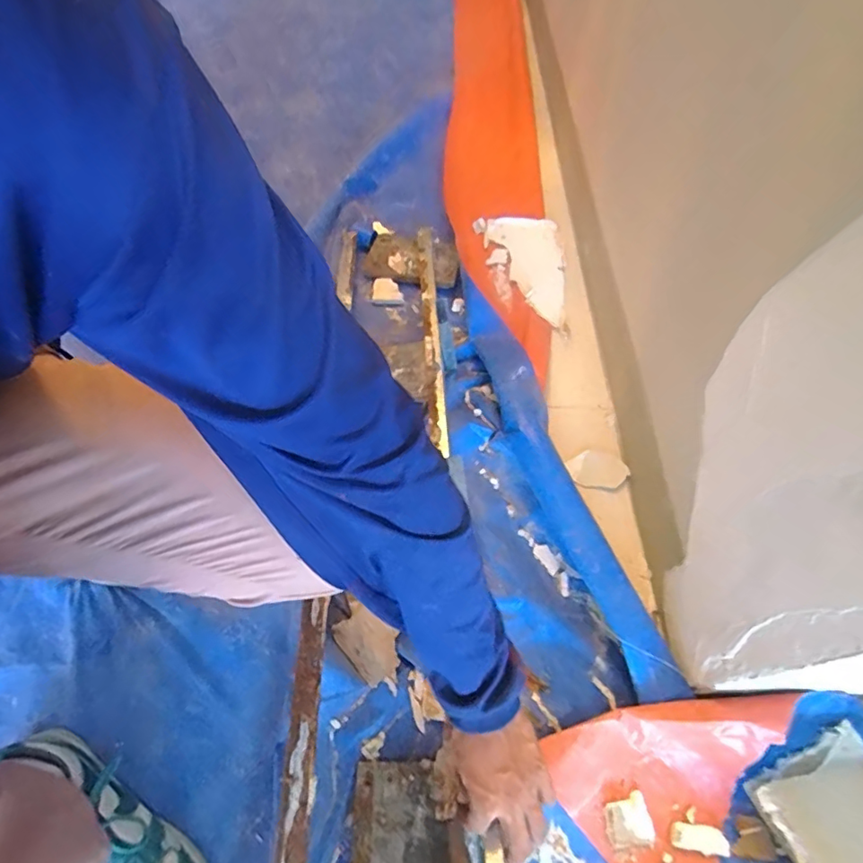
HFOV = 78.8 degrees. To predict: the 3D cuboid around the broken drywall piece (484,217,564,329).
[{"bbox_3d":[0.192,-0.328,1.045,0.145,0.025,0.301,-1,58,-5],"label":"broken drywall piece"}]

